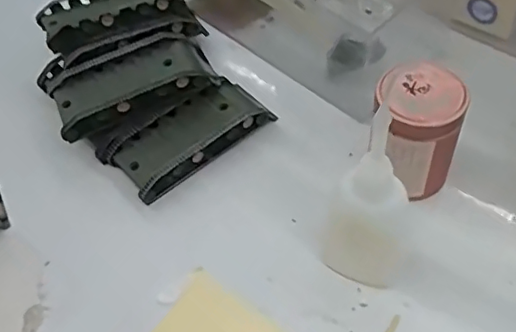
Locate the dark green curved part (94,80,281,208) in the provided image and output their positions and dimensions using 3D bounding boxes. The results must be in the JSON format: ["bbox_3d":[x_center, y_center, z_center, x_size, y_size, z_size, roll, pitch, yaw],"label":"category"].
[{"bbox_3d":[-0.042,-0.019,0.355,0.095,0.020,0.043,-33,56,-18],"label":"dark green curved part"}]

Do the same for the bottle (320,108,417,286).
[{"bbox_3d":[0.055,0.021,0.273,0.040,0.094,0.045,19,57,19],"label":"bottle"}]

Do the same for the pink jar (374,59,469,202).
[{"bbox_3d":[0.084,-0.016,0.310,0.043,0.066,0.046,-3,53,4],"label":"pink jar"}]

